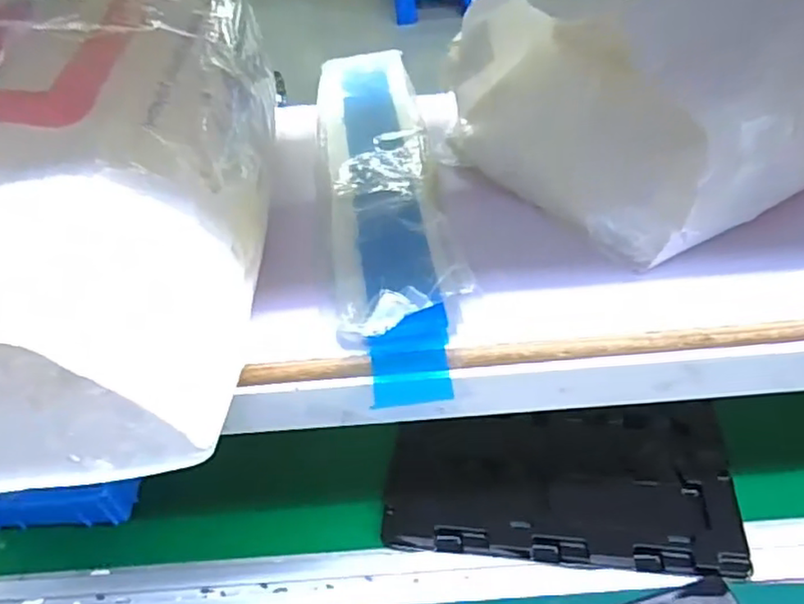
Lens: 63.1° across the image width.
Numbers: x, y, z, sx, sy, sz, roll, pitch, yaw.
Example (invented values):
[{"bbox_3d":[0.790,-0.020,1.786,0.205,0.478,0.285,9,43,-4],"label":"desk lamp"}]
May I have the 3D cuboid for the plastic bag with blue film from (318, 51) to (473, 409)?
[{"bbox_3d":[-0.016,-0.085,0.464,0.082,0.033,0.365,-5,44,-3],"label":"plastic bag with blue film"}]

